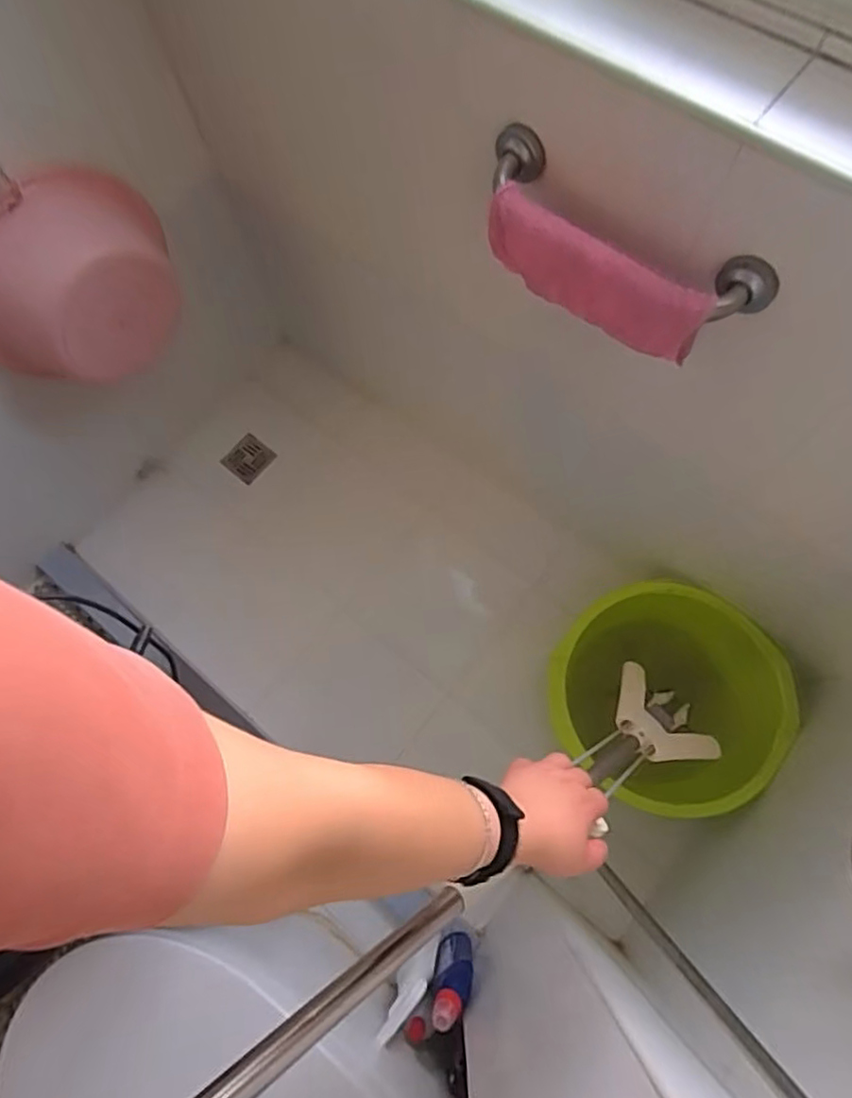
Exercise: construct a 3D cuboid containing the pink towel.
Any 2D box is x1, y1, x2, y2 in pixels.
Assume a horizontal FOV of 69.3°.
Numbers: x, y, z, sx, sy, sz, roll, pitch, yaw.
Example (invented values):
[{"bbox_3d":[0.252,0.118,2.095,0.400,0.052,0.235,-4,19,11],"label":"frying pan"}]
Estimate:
[{"bbox_3d":[0.171,-0.282,0.652,0.250,0.098,0.042,37,77,13],"label":"pink towel"}]

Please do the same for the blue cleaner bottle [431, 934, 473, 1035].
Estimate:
[{"bbox_3d":[0.042,0.682,0.985,0.065,0.233,0.069,2,72,3],"label":"blue cleaner bottle"}]

